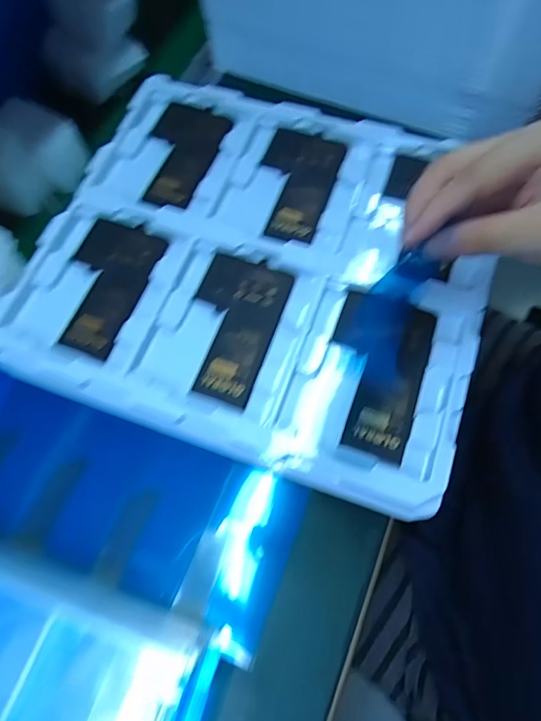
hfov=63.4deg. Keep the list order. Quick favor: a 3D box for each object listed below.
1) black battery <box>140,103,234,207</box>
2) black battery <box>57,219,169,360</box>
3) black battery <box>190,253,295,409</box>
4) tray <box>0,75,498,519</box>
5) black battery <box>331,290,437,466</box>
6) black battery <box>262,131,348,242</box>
[{"bbox_3d":[-0.079,-0.175,0.372,0.064,0.008,0.105,20,71,10],"label":"black battery"},{"bbox_3d":[-0.124,-0.057,0.323,0.064,0.006,0.105,17,71,9],"label":"black battery"},{"bbox_3d":[-0.029,-0.026,0.306,0.061,0.004,0.105,18,71,9],"label":"black battery"},{"bbox_3d":[-0.008,-0.077,0.327,0.314,0.021,0.282,17,71,9],"label":"tray"},{"bbox_3d":[0.068,0.005,0.290,0.062,0.005,0.109,17,71,9],"label":"black battery"},{"bbox_3d":[0.019,-0.141,0.350,0.060,0.007,0.106,15,71,8],"label":"black battery"}]

